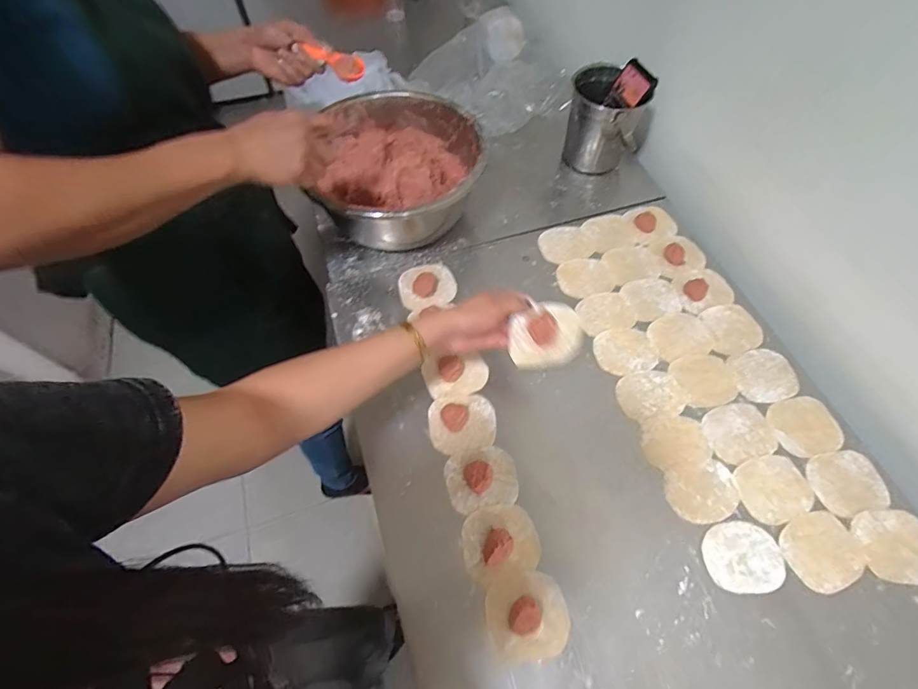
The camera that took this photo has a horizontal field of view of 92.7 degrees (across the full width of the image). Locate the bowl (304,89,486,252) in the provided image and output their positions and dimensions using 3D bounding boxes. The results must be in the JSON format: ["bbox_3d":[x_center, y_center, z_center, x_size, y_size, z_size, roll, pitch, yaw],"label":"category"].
[{"bbox_3d":[-0.079,-0.266,0.702,0.225,0.141,0.265,3,61,3],"label":"bowl"}]

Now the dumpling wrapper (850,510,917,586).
[{"bbox_3d":[0.496,0.227,0.494,0.085,0.004,0.075,-2,61,0],"label":"dumpling wrapper"}]

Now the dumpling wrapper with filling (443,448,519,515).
[{"bbox_3d":[0.028,0.161,0.527,0.085,0.023,0.067,-11,62,-5],"label":"dumpling wrapper with filling"}]

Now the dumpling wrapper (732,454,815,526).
[{"bbox_3d":[0.378,0.172,0.526,0.086,0.004,0.072,-20,63,-10],"label":"dumpling wrapper"}]

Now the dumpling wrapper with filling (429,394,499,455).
[{"bbox_3d":[0.005,0.097,0.559,0.085,0.023,0.073,-9,61,-4],"label":"dumpling wrapper with filling"}]

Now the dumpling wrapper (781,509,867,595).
[{"bbox_3d":[0.408,0.231,0.492,0.084,0.004,0.073,-20,63,-10],"label":"dumpling wrapper"}]

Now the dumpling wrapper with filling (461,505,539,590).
[{"bbox_3d":[0.045,0.220,0.490,0.085,0.033,0.076,-18,63,-9],"label":"dumpling wrapper with filling"}]

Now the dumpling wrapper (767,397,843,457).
[{"bbox_3d":[0.449,0.106,0.569,0.091,0.008,0.075,-13,62,-6],"label":"dumpling wrapper"}]

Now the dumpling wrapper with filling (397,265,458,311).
[{"bbox_3d":[-0.049,-0.091,0.670,0.085,0.012,0.076,-13,62,-6],"label":"dumpling wrapper with filling"}]

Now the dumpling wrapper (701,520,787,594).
[{"bbox_3d":[0.319,0.236,0.489,0.085,0.004,0.070,-1,61,0],"label":"dumpling wrapper"}]

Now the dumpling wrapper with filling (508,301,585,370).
[{"bbox_3d":[0.106,-0.009,0.523,0.095,0.015,0.075,-24,101,-11],"label":"dumpling wrapper with filling"}]

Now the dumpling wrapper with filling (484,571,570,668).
[{"bbox_3d":[0.073,0.283,0.457,0.084,0.031,0.079,0,61,1],"label":"dumpling wrapper with filling"}]

